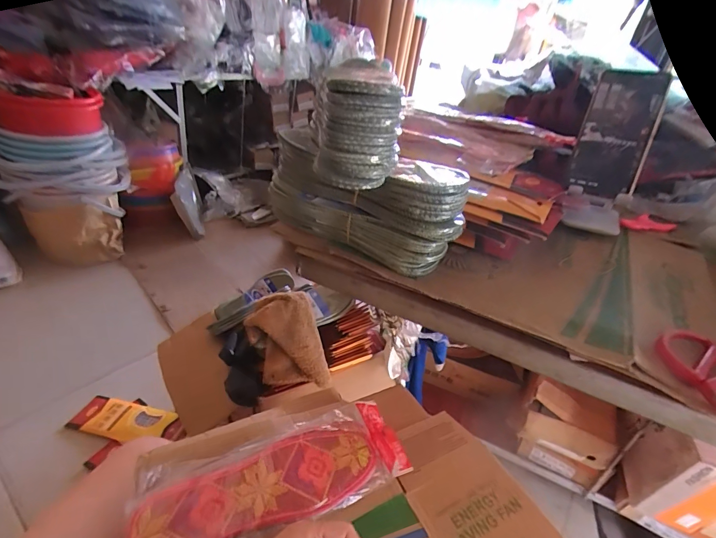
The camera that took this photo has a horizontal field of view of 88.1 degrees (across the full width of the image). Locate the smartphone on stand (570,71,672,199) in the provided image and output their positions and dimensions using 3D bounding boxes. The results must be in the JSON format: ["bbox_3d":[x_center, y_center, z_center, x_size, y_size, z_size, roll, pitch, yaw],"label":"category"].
[{"bbox_3d":[0.313,-0.164,0.449,0.069,0.151,0.017,18,2,18],"label":"smartphone on stand"}]

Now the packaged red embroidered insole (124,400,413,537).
[{"bbox_3d":[-0.083,0.233,0.424,0.302,0.020,0.107,-7,43,-28],"label":"packaged red embroidered insole"}]

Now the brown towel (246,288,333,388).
[{"bbox_3d":[-0.143,0.148,0.756,0.128,0.039,0.198,-15,79,-10],"label":"brown towel"}]

